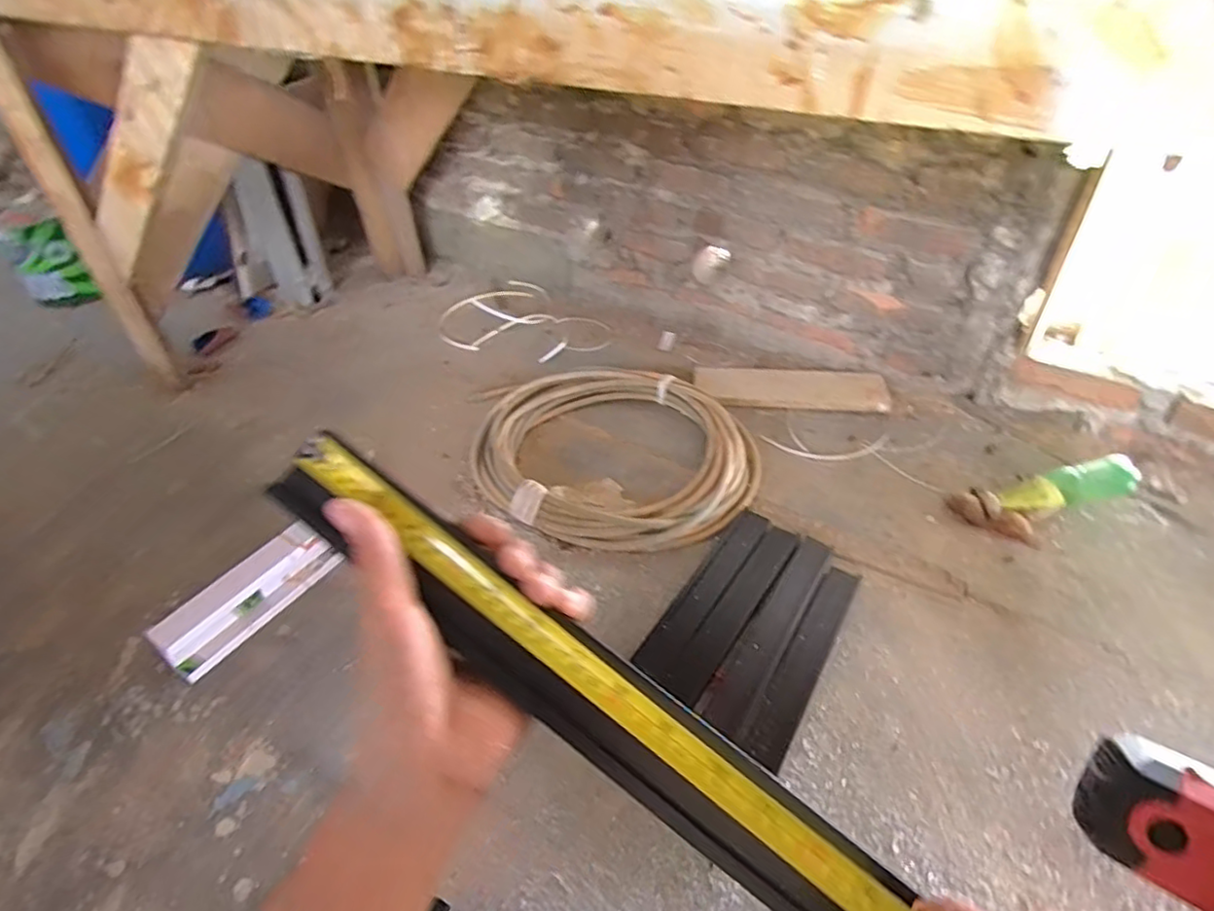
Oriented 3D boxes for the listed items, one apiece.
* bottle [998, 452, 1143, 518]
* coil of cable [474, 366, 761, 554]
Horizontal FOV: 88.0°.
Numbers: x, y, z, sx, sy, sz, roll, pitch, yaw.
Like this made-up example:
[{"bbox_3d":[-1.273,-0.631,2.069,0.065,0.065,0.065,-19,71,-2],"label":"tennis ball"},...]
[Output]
[{"bbox_3d":[0.697,0.052,0.953,0.196,0.055,0.052,-17,41,6],"label":"bottle"},{"bbox_3d":[0.005,-0.013,1.072,0.416,0.051,0.466,-28,48,-27],"label":"coil of cable"}]

